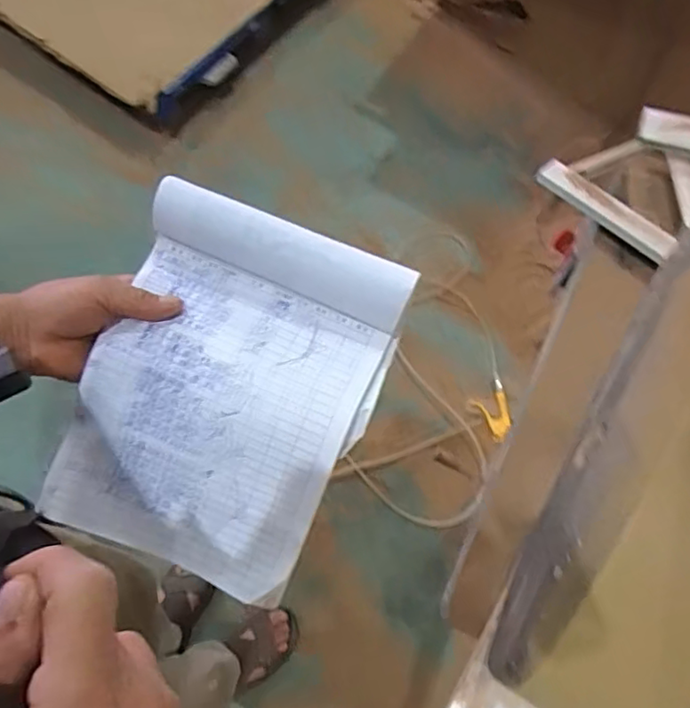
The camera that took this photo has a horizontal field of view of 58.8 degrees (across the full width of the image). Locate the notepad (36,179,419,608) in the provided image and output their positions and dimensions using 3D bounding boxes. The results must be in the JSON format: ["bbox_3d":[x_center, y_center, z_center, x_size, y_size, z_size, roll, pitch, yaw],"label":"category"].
[{"bbox_3d":[-0.095,0.036,0.490,0.215,0.032,0.288,23,92,6],"label":"notepad"}]

